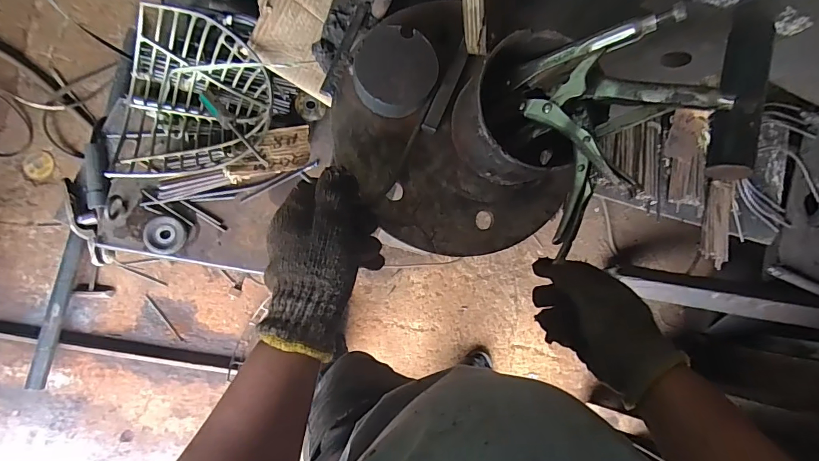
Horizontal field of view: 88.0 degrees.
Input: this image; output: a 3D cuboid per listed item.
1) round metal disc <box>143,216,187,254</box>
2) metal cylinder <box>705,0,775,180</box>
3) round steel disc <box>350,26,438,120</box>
[{"bbox_3d":[-0.376,0.007,0.651,0.057,0.009,0.056,1,84,-9],"label":"round metal disc"},{"bbox_3d":[0.296,-0.121,0.374,0.035,0.031,0.158,12,83,-8],"label":"metal cylinder"},{"bbox_3d":[-0.013,-0.137,0.373,0.068,0.029,0.070,1,84,-9],"label":"round steel disc"}]

